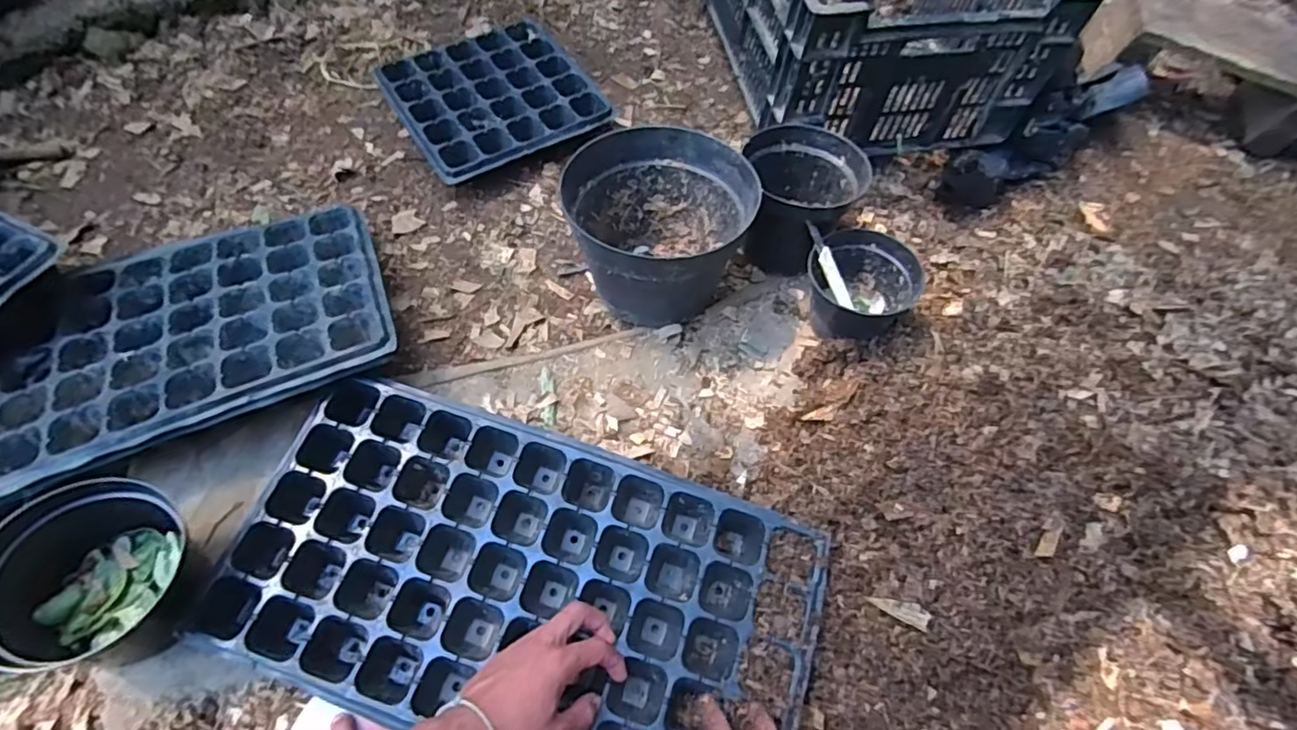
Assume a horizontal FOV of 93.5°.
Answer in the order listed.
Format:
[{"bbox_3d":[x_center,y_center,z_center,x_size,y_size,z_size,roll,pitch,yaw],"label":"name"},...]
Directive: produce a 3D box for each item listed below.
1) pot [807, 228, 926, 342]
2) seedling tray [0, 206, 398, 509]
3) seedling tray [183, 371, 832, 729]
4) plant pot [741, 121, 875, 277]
[{"bbox_3d":[0.254,-0.093,0.749,0.122,0.083,0.117,2,62,-4],"label":"pot"},{"bbox_3d":[-0.545,-0.017,0.631,0.526,0.042,0.286,-24,63,-16],"label":"seedling tray"},{"bbox_3d":[-0.112,0.208,0.579,0.525,0.066,0.280,14,59,3],"label":"seedling tray"},{"bbox_3d":[0.187,-0.214,0.797,0.145,0.121,0.145,2,62,-4],"label":"plant pot"}]

